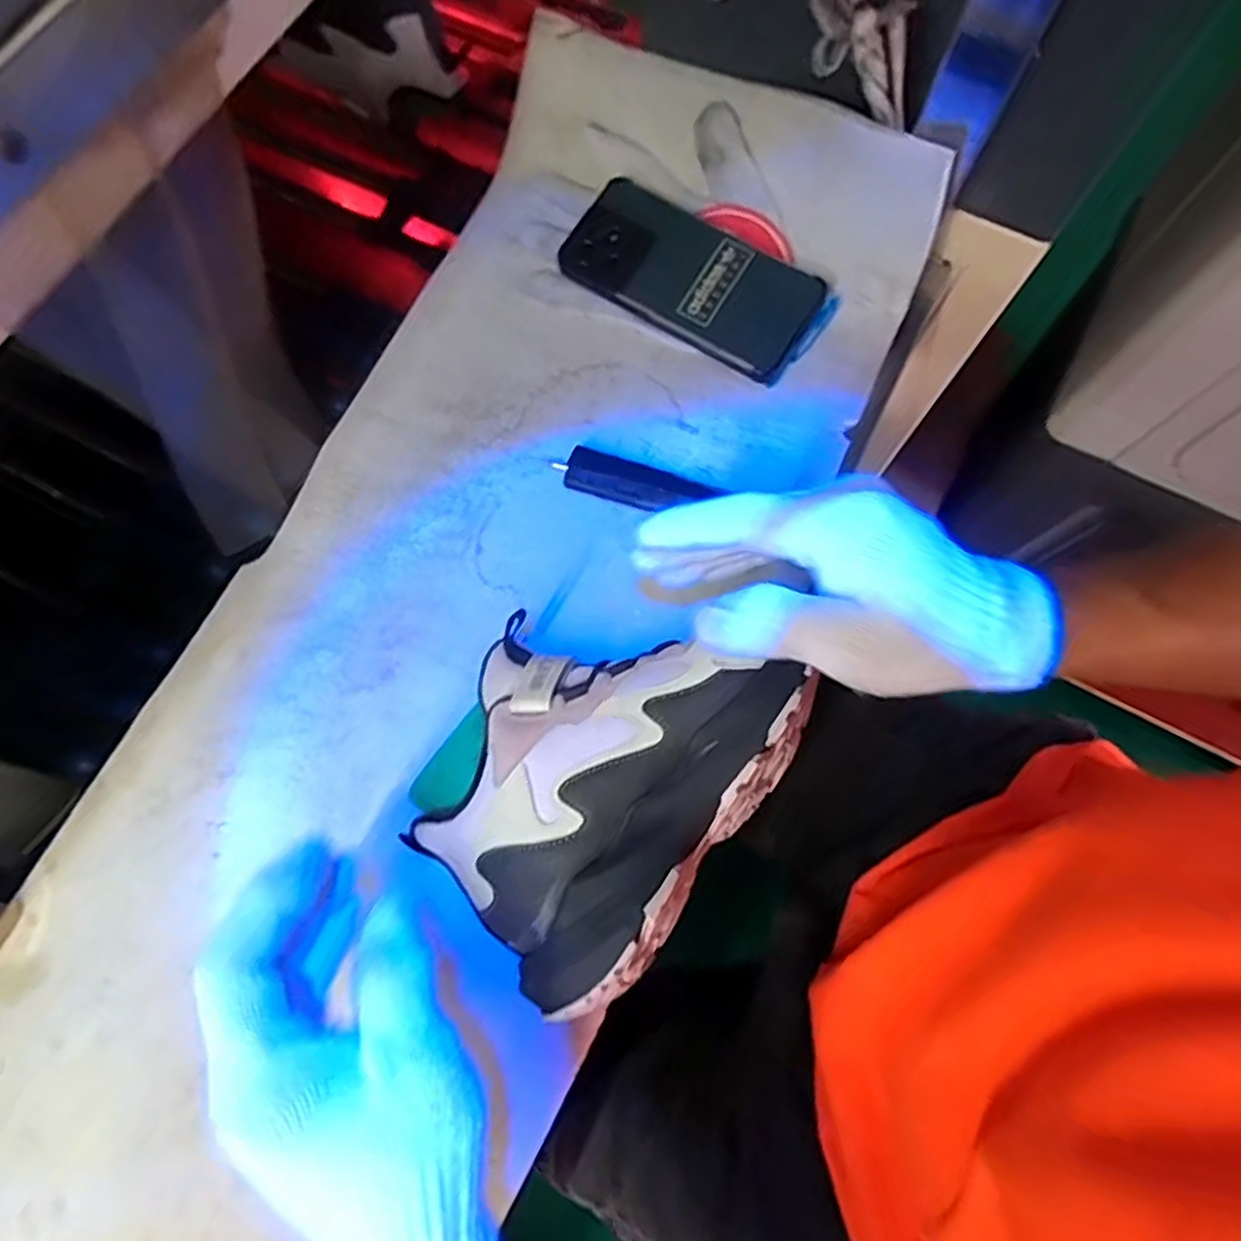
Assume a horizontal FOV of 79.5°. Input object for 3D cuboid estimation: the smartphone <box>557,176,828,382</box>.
[{"bbox_3d":[0.044,-0.225,0.484,0.163,0.008,0.079,32,84,9],"label":"smartphone"}]

